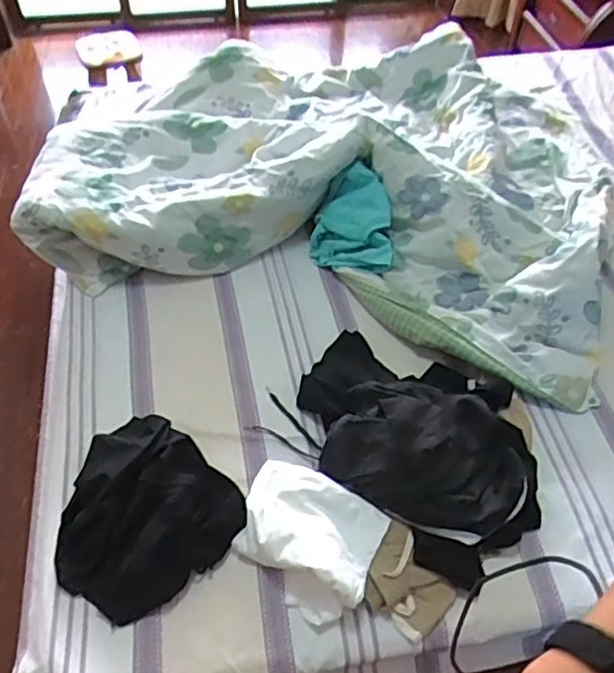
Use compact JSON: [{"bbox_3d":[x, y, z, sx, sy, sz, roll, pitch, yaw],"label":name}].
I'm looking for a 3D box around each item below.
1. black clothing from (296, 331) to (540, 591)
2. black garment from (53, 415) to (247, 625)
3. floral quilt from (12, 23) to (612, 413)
[{"bbox_3d":[0.204,0.162,1.176,0.491,0.138,0.395,31,57,21],"label":"black clothing"},{"bbox_3d":[-0.294,0.294,1.102,0.299,0.110,0.300,-30,58,-23],"label":"black garment"},{"bbox_3d":[0.099,-0.496,1.654,1.345,0.232,1.118,14,53,10],"label":"floral quilt"}]

